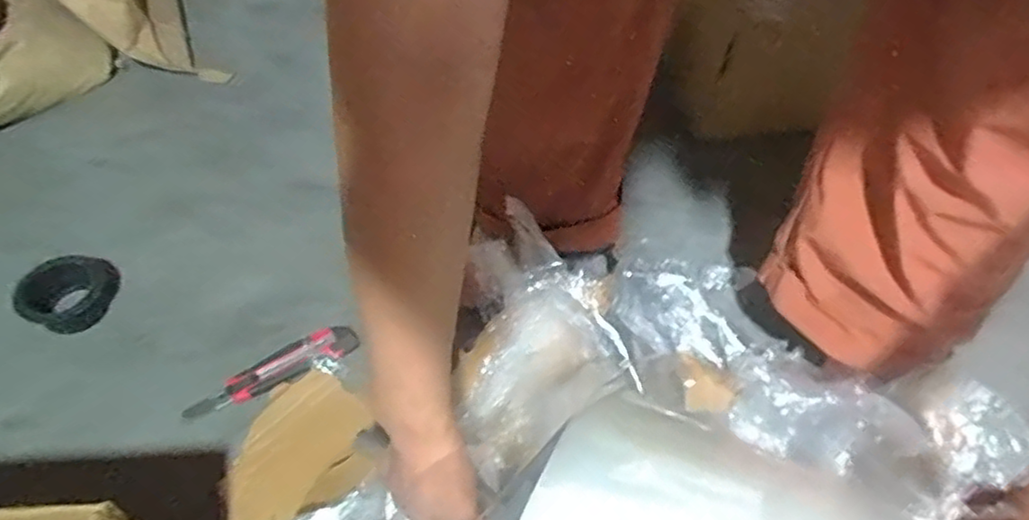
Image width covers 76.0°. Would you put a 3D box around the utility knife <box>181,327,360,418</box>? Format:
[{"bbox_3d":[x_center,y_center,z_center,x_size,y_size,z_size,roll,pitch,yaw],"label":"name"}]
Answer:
[{"bbox_3d":[-0.263,0.124,0.719,0.187,0.015,0.044,-25,58,-20],"label":"utility knife"}]

